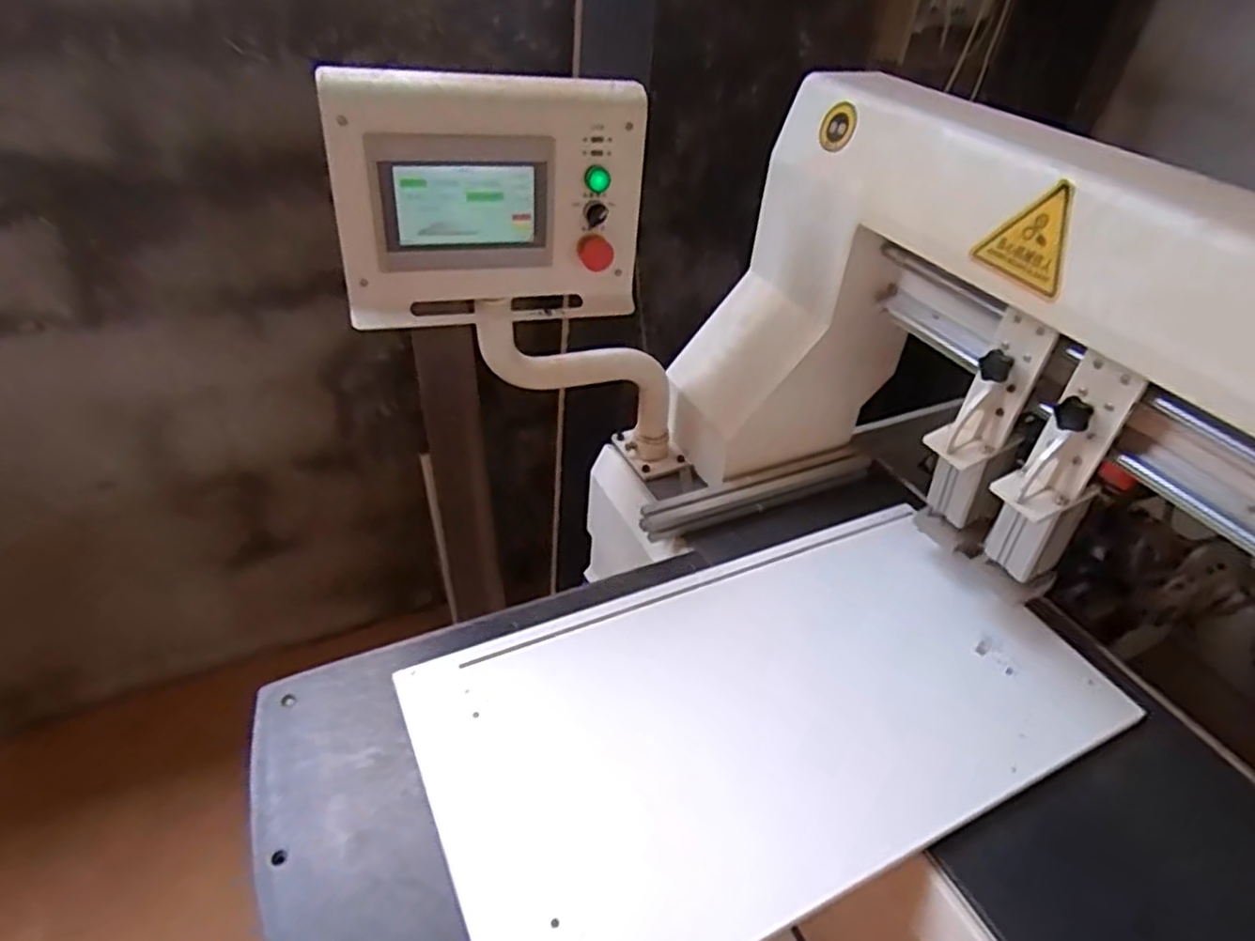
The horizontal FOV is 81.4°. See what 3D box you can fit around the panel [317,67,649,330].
[{"bbox_3d":[-0.154,-0.306,0.855,0.354,0.267,0.050,-7,41,-14],"label":"panel"}]

